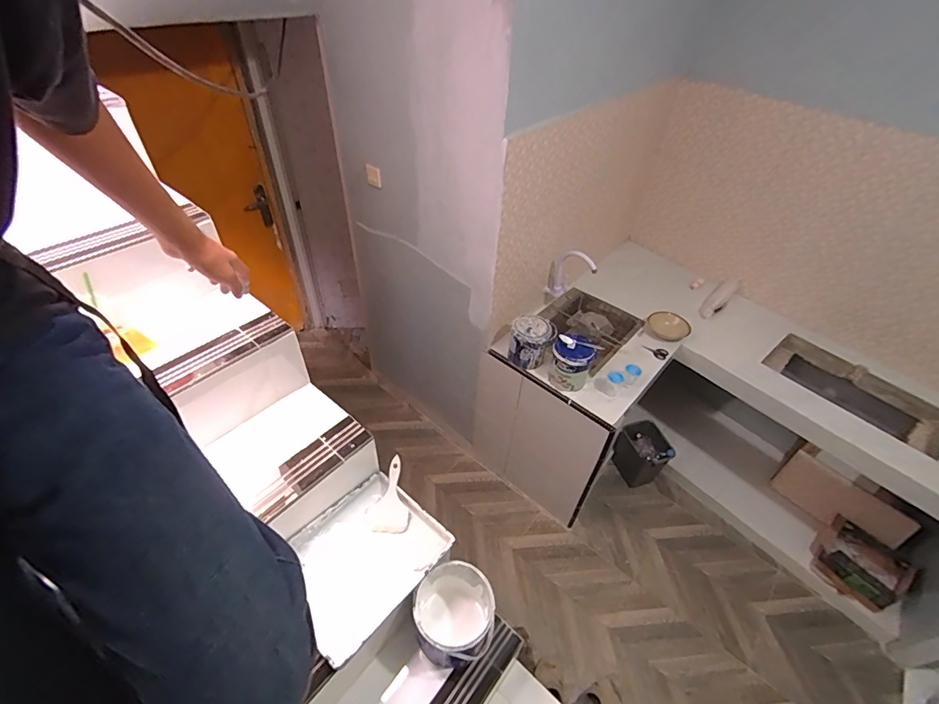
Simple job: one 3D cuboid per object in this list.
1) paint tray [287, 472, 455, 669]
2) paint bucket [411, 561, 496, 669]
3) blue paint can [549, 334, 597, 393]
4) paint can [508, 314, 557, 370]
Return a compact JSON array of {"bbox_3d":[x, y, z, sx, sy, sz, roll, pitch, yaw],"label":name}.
[{"bbox_3d":[-0.237,0.455,1.003,0.278,0.078,0.330,34,52,22],"label":"paint tray"},{"bbox_3d":[-0.040,0.660,1.081,0.195,0.227,0.178,4,47,-4],"label":"paint bucket"},{"bbox_3d":[0.394,0.036,1.678,0.165,0.179,0.155,19,48,10],"label":"blue paint can"},{"bbox_3d":[0.251,-0.044,1.771,0.175,0.174,0.154,22,49,13],"label":"paint can"}]

